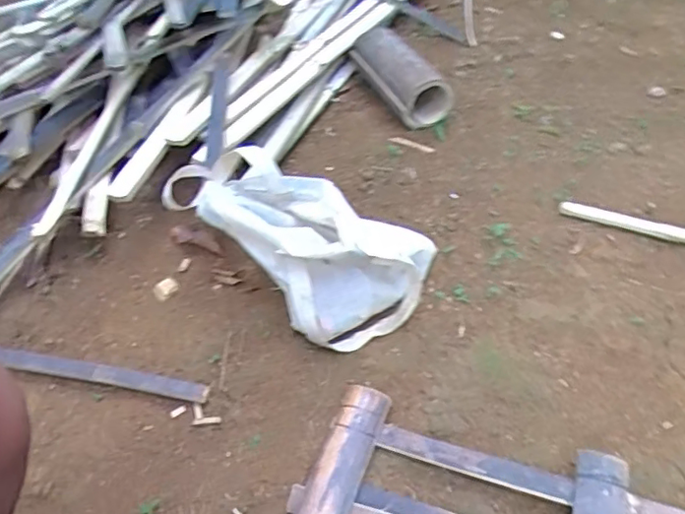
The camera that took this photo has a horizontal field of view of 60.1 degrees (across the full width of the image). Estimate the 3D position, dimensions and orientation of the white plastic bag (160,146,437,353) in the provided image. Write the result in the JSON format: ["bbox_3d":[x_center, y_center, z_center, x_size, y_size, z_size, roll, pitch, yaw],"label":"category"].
[{"bbox_3d":[-0.052,-0.042,0.853,0.340,0.150,0.224,27,54,29],"label":"white plastic bag"}]

